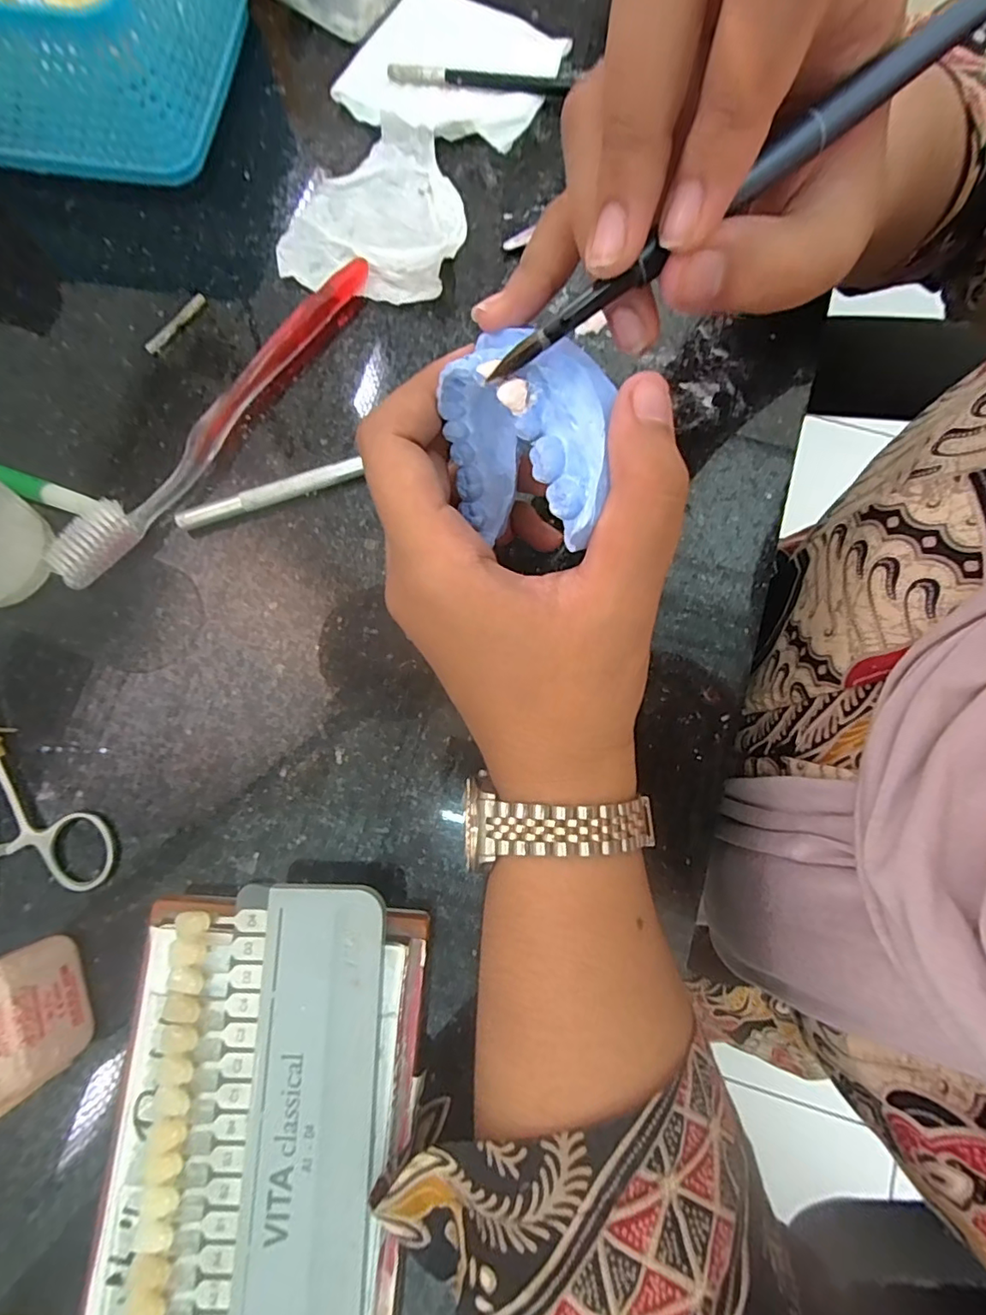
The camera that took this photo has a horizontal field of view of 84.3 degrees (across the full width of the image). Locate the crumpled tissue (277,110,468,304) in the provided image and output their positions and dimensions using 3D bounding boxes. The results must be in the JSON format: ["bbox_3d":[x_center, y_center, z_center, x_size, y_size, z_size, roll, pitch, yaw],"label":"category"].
[{"bbox_3d":[-0.054,-0.214,0.255,0.081,0.017,0.089,10,79,1],"label":"crumpled tissue"}]

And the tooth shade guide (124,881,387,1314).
[{"bbox_3d":[-0.071,0.148,0.167,0.066,0.005,0.147,2,78,-2],"label":"tooth shade guide"}]

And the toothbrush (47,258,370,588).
[{"bbox_3d":[-0.118,-0.107,0.237,0.019,0.010,0.188,36,81,6],"label":"toothbrush"}]

